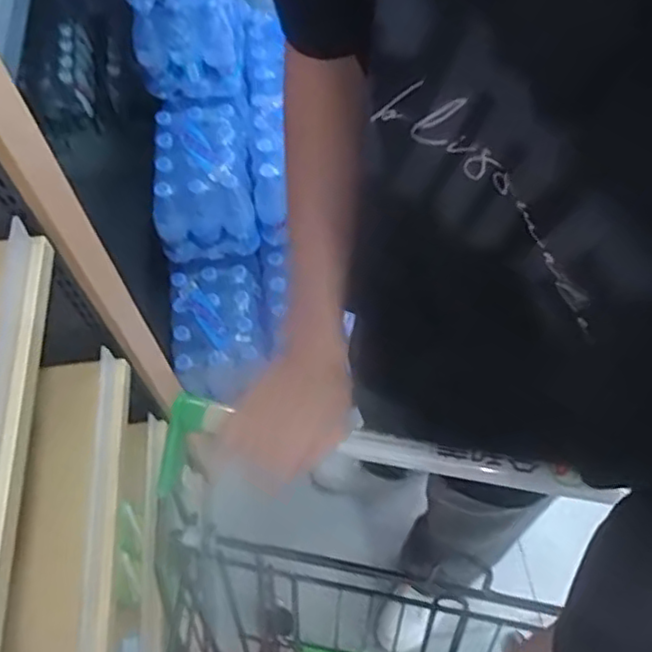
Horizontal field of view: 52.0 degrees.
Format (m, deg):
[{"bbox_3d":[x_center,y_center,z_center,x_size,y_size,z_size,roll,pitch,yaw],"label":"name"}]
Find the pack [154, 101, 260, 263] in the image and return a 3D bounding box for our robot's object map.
[{"bbox_3d":[-0.256,-0.305,1.402,0.198,0.194,0.257,-6,59,0],"label":"pack"}]

